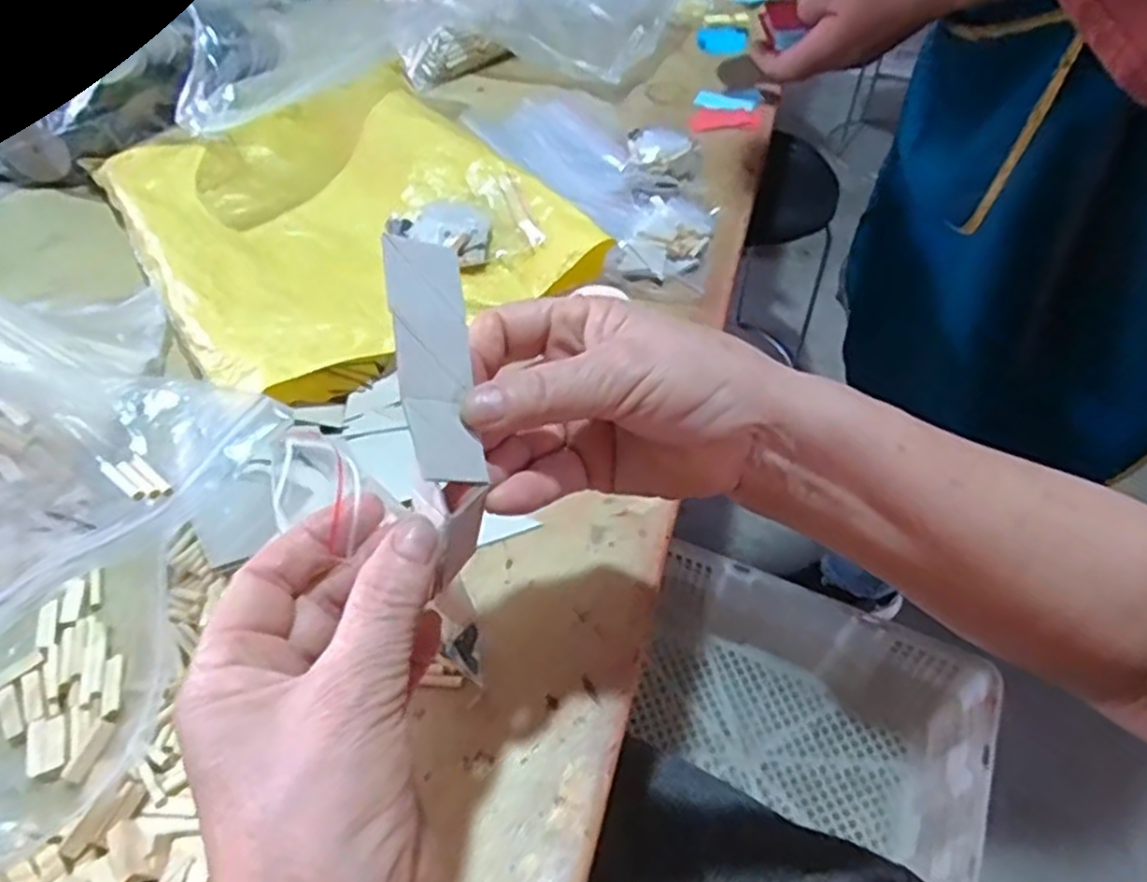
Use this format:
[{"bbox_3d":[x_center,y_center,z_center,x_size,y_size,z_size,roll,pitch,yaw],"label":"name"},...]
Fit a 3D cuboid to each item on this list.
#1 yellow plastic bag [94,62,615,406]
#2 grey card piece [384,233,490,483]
[{"bbox_3d":[-0.186,-0.175,0.561,0.271,0.041,0.348,-33,57,-25],"label":"yellow plastic bag"},{"bbox_3d":[-0.047,-0.029,0.256,0.028,0.004,0.086,-1,77,-41],"label":"grey card piece"}]

